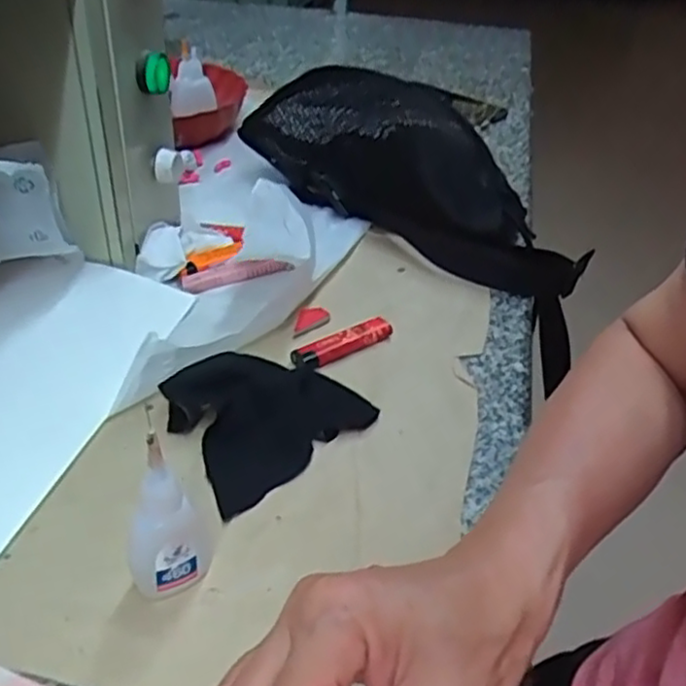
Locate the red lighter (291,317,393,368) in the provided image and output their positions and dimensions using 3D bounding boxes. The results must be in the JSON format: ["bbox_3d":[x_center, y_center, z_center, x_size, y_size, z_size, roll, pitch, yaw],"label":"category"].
[{"bbox_3d":[0.001,0.000,0.481,0.078,0.009,0.019,-22,43,-31],"label":"red lighter"}]

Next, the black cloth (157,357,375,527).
[{"bbox_3d":[-0.047,0.038,0.410,0.102,0.025,0.090,-26,45,-34],"label":"black cloth"}]

